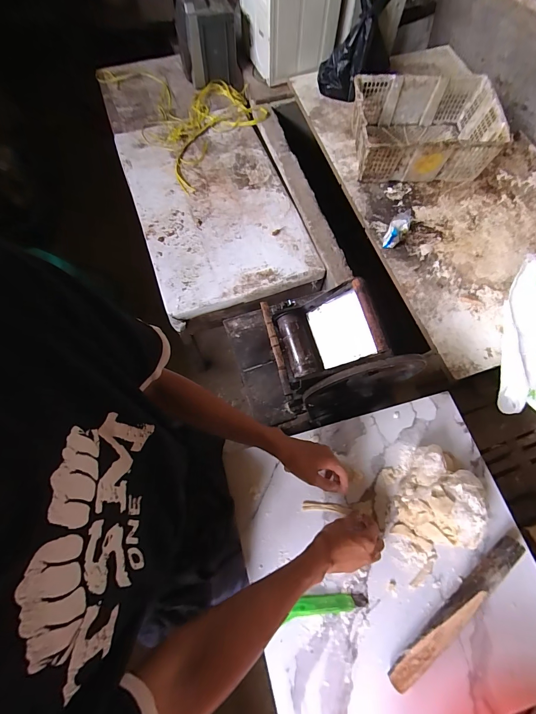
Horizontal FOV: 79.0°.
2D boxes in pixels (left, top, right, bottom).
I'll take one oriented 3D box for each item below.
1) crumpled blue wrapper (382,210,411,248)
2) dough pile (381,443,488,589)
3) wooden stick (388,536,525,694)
[{"bbox_3d":[0.421,-0.412,1.057,0.060,0.057,0.114,23,68,12],"label":"crumpled blue wrapper"},{"bbox_3d":[0.301,0.272,0.576,0.153,0.067,0.225,0,69,-2],"label":"dough pile"},{"bbox_3d":[0.311,0.414,0.534,0.300,0.037,0.034,-37,70,-14],"label":"wooden stick"}]

